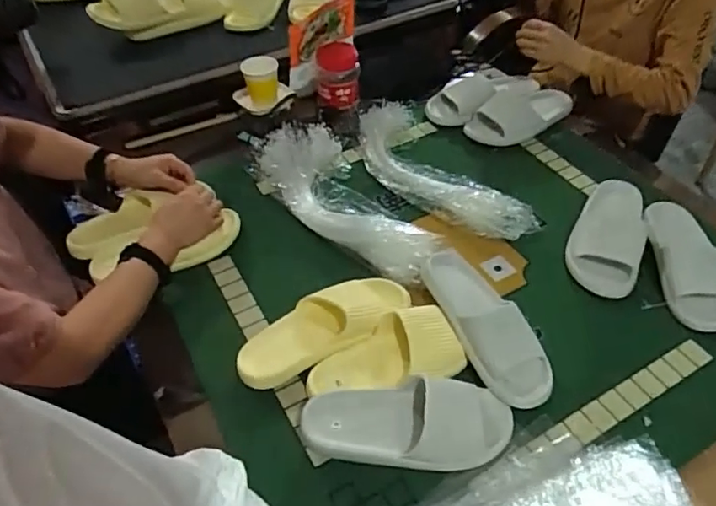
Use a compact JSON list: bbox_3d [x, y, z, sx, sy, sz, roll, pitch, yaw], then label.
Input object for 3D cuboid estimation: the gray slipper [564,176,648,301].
[{"bbox_3d":[0.418,-0.034,0.945,0.110,0.059,0.232,18,51,15],"label":"gray slipper"}]

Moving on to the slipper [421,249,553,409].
[{"bbox_3d":[0.178,0.086,0.808,0.101,0.064,0.268,-20,52,-17],"label":"slipper"}]

